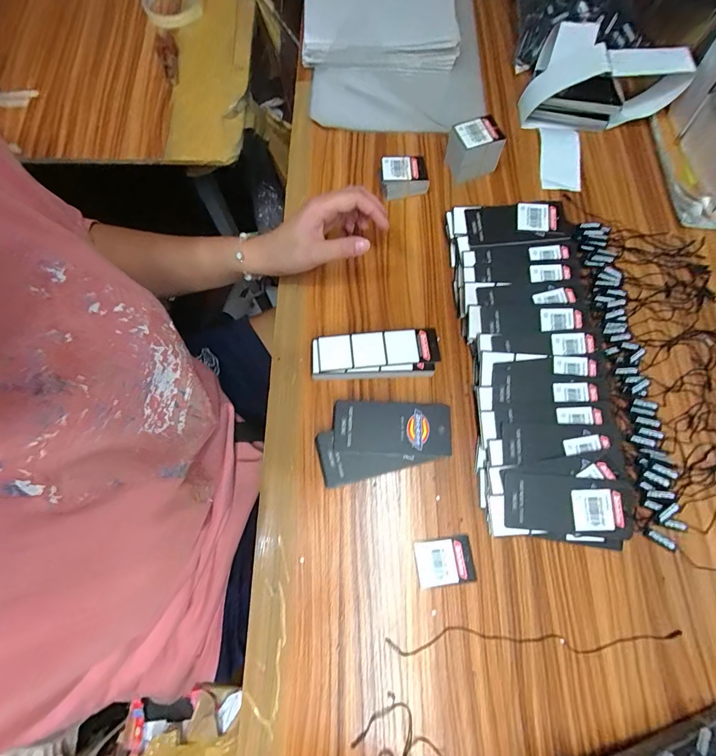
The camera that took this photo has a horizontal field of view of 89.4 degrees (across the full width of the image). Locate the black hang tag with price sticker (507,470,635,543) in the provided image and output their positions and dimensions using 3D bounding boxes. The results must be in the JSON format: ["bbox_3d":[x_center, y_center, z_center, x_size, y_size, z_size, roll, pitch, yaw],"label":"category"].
[{"bbox_3d":[0.189,0.114,0.325,0.111,0.006,0.049,4,83,6],"label":"black hang tag with price sticker"}]

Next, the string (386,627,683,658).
[{"bbox_3d":[0.147,0.219,0.301,0.244,0.004,0.020,0,71,-1],"label":"string"}]

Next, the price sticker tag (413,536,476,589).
[{"bbox_3d":[0.077,0.163,0.319,0.050,0.004,0.036,-6,71,-3],"label":"price sticker tag"}]

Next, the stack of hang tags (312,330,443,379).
[{"bbox_3d":[0.017,-0.021,0.366,0.123,0.026,0.045,-2,71,-2],"label":"stack of hang tags"}]

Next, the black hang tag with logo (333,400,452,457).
[{"bbox_3d":[0.032,0.047,0.337,0.107,0.004,0.049,3,73,0],"label":"black hang tag with logo"}]

